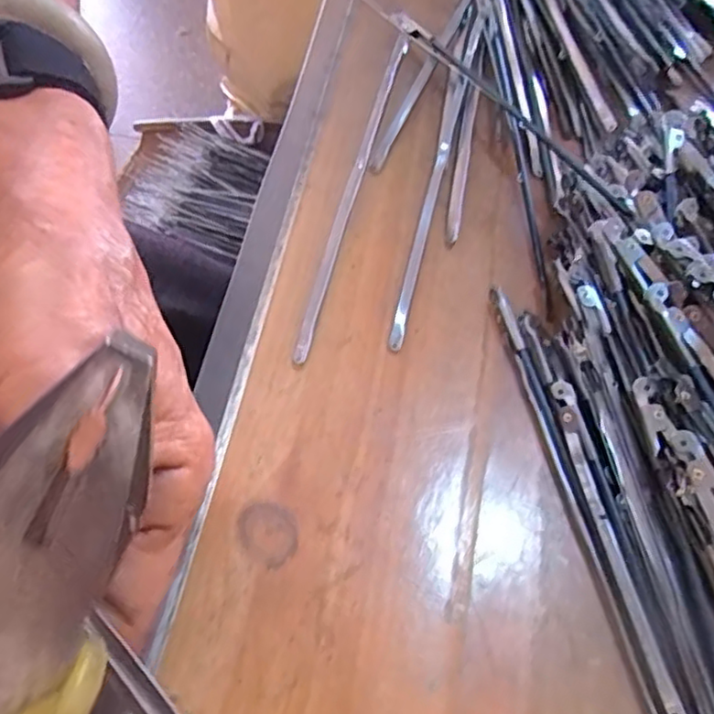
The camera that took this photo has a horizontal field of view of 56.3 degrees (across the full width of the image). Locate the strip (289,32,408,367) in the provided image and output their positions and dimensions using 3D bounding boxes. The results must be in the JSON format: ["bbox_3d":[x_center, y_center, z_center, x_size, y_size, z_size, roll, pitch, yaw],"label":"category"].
[{"bbox_3d":[0.000,-0.073,0.275,0.006,0.011,0.172,13,62,6],"label":"strip"}]

